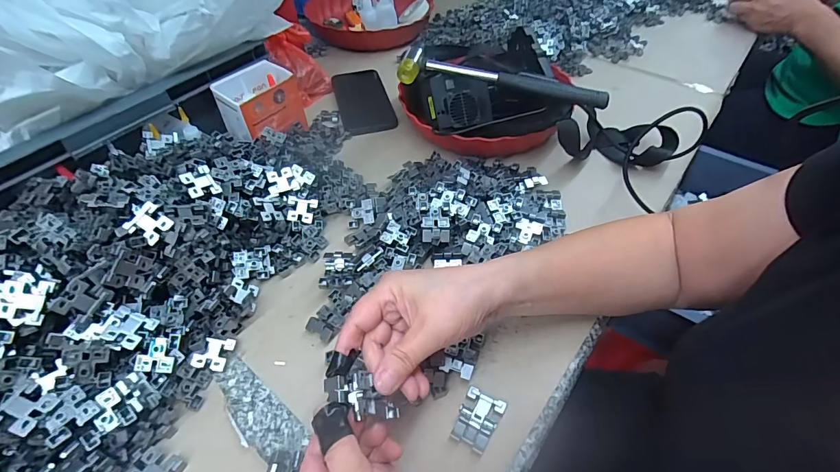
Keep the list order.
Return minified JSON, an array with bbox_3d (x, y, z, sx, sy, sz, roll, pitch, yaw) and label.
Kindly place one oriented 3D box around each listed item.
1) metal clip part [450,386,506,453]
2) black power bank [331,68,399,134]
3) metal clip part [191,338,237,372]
[{"bbox_3d":[0.046,0.146,0.315,0.030,0.010,0.042,23,54,18],"label":"metal clip part"},{"bbox_3d":[-0.090,-0.213,0.623,0.079,0.016,0.170,-13,51,-10],"label":"black power bank"},{"bbox_3d":[-0.181,0.102,0.348,0.026,0.006,0.030,23,69,-10],"label":"metal clip part"}]

